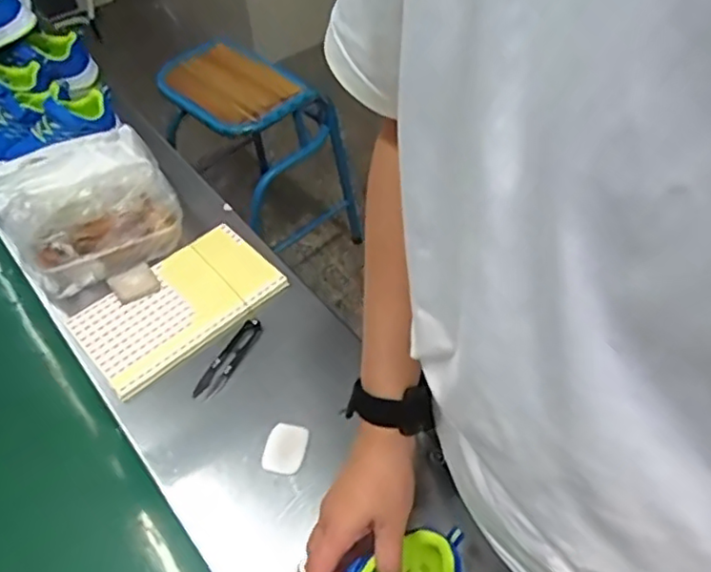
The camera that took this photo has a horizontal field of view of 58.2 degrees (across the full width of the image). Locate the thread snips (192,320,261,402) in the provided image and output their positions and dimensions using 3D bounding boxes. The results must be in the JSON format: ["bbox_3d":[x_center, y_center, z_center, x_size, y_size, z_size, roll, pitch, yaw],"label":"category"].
[{"bbox_3d":[-0.130,0.074,0.657,0.021,0.006,0.101,21,56,17],"label":"thread snips"}]

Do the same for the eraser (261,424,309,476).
[{"bbox_3d":[-0.065,0.151,0.594,0.035,0.009,0.047,12,54,10],"label":"eraser"}]

